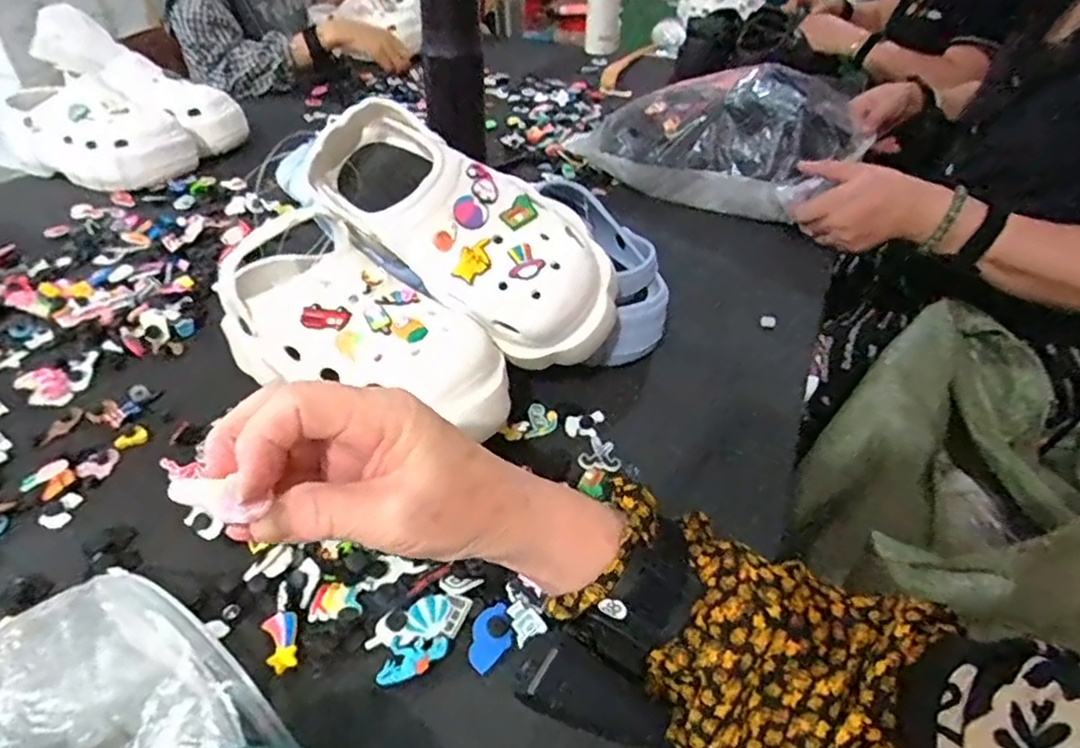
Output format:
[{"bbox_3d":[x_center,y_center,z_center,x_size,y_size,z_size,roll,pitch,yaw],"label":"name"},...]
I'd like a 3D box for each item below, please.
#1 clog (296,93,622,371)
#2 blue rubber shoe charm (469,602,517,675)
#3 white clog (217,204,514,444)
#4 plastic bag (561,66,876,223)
[{"bbox_3d":[-0.059,-0.108,0.484,0.263,0.084,0.106,38,49,10],"label":"clog"},{"bbox_3d":[-0.028,0.148,0.367,0.023,0.011,0.033,33,49,33],"label":"blue rubber shoe charm"},{"bbox_3d":[-0.134,-0.030,0.466,0.239,0.092,0.113,30,48,30],"label":"white clog"},{"bbox_3d":[0.245,-0.324,0.865,0.302,0.127,0.260,26,46,27],"label":"plastic bag"}]

